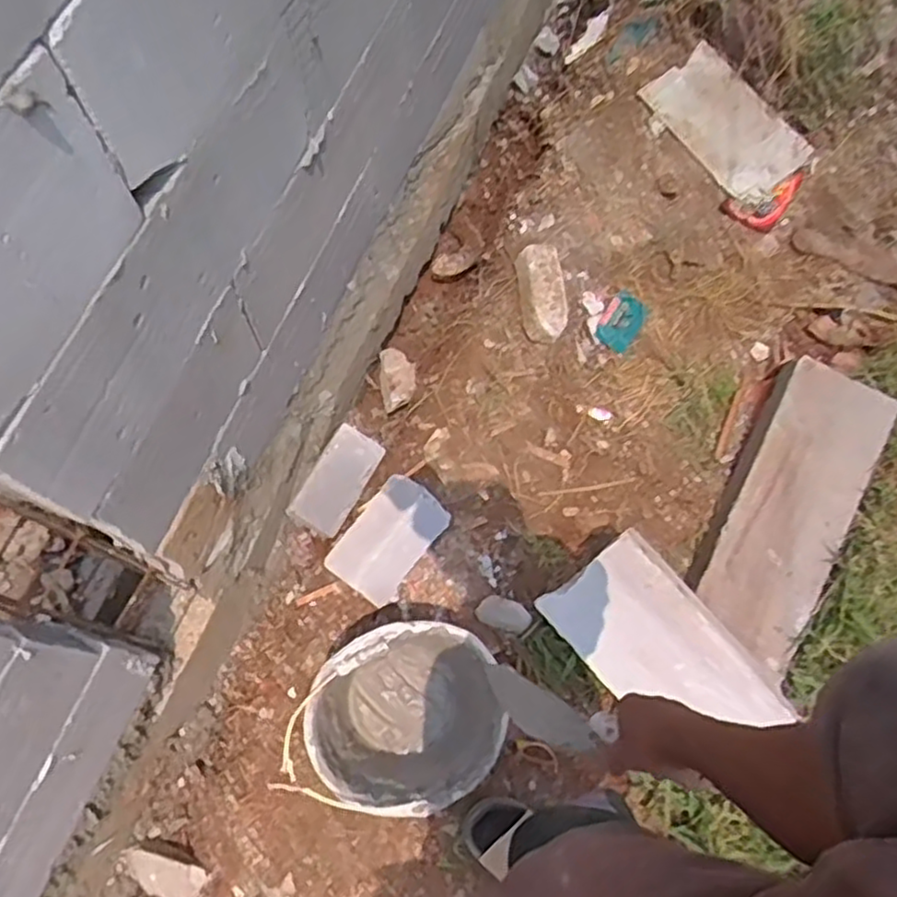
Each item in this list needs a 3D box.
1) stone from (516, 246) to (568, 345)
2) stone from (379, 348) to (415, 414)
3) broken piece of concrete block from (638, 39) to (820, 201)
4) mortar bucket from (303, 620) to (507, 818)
[{"bbox_3d":[0.182,-0.310,1.406,0.088,0.069,0.203,-4,70,-1],"label":"stone"},{"bbox_3d":[-0.116,-0.144,1.523,0.092,0.039,0.166,-39,49,20],"label":"stone"},{"bbox_3d":[0.608,-0.718,1.566,0.202,0.044,0.363,-33,73,-12],"label":"broken piece of concrete block"},{"bbox_3d":[-0.067,0.413,1.095,0.261,0.214,0.245,0,70,0],"label":"mortar bucket"}]

